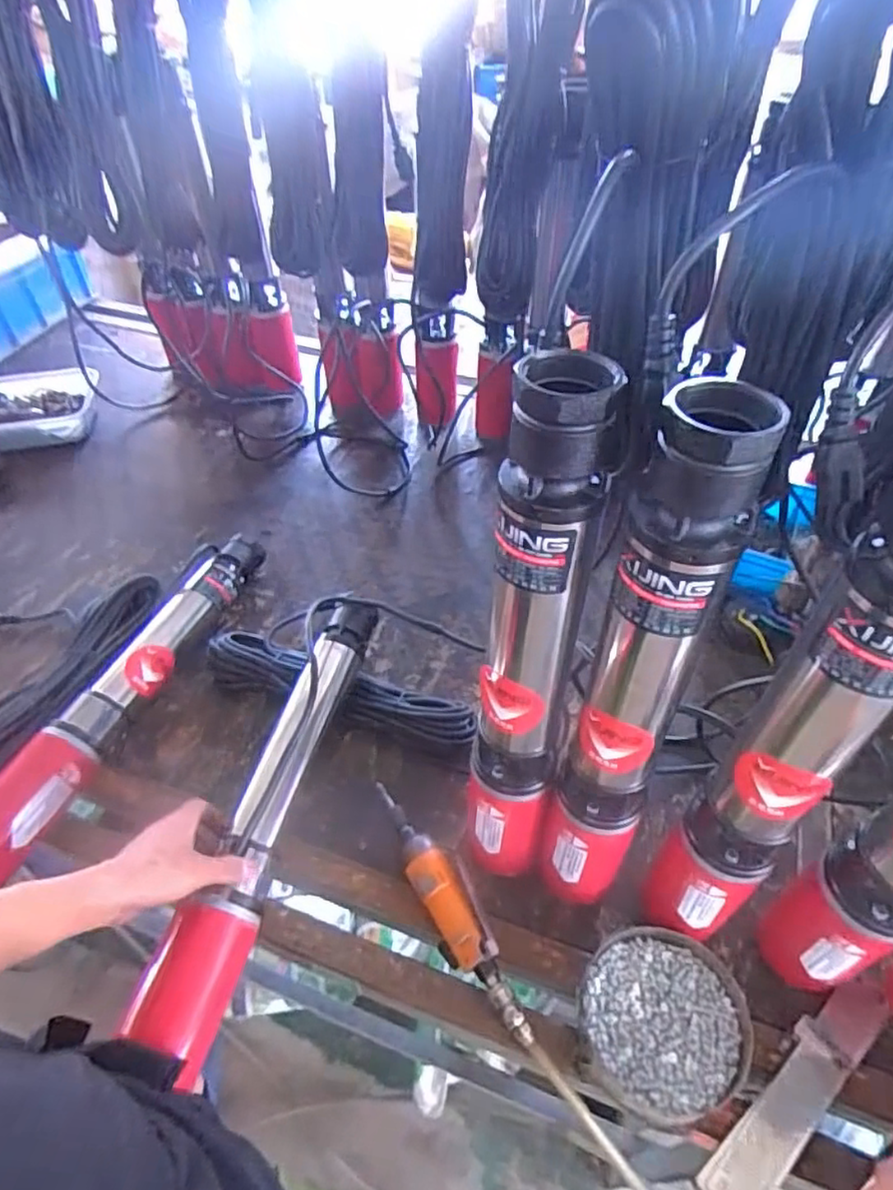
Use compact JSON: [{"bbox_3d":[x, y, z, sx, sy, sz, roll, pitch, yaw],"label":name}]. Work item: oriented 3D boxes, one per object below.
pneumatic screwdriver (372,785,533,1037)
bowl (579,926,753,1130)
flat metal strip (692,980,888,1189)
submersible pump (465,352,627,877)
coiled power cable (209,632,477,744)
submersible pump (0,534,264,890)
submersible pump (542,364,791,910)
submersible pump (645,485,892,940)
[{"bbox_3d":[0.002,0.296,0.639,0.054,0.042,0.261,-22,51,-19],"label":"pneumatic screwdriver"},{"bbox_3d":[0.187,0.374,0.570,0.137,0.034,0.138,0,47,0],"label":"bowl"},{"bbox_3d":[0.291,0.410,0.541,0.229,0.015,0.043,-32,55,-26],"label":"flat metal strip"},{"bbox_3d":[0.056,0.060,0.482,0.068,0.482,0.069,10,48,9],"label":"submersible pump"},{"bbox_3d":[-0.129,0.116,0.803,0.339,0.050,0.063,14,49,13],"label":"coiled power cable"},{"bbox_3d":[-0.383,0.105,0.799,0.079,0.075,0.516,14,49,13],"label":"submersible pump"},{"bbox_3d":[0.126,0.082,0.456,0.072,0.473,0.070,16,49,15],"label":"submersible pump"},{"bbox_3d":[0.229,0.124,0.451,0.061,0.504,0.069,-33,55,-26],"label":"submersible pump"}]

